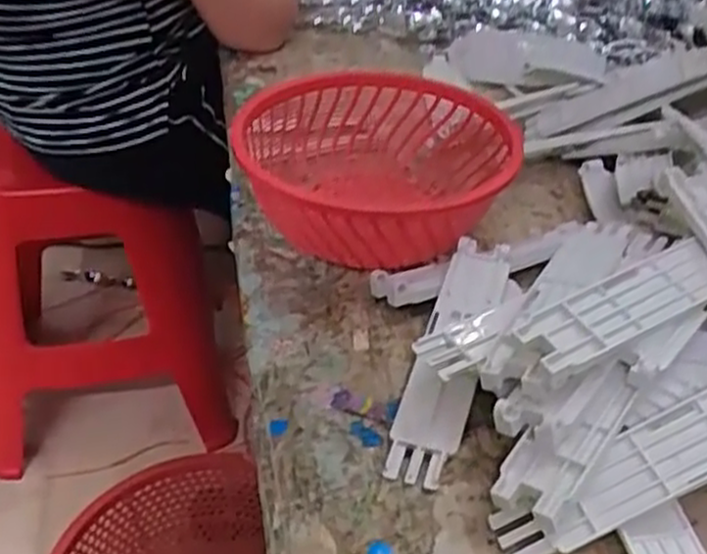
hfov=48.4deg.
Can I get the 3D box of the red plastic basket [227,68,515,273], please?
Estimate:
[{"bbox_3d":[0.016,-0.070,0.599,0.197,0.093,0.211,-6,38,-13],"label":"red plastic basket"}]

